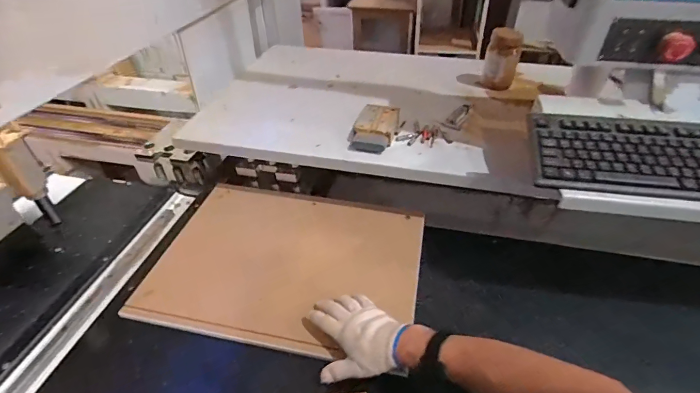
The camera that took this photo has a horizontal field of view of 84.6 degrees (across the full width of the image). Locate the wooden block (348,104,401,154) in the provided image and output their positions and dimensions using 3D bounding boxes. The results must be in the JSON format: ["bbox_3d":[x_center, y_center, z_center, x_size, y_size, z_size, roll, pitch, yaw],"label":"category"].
[{"bbox_3d":[0.052,-0.155,0.859,0.104,0.038,0.144,12,43,16],"label":"wooden block"}]

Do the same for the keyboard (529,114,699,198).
[{"bbox_3d":[0.531,-0.061,0.597,0.469,0.028,0.148,5,63,6],"label":"keyboard"}]

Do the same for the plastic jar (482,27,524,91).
[{"bbox_3d":[0.392,-0.352,1.000,0.078,0.169,0.073,12,42,15],"label":"plastic jar"}]

